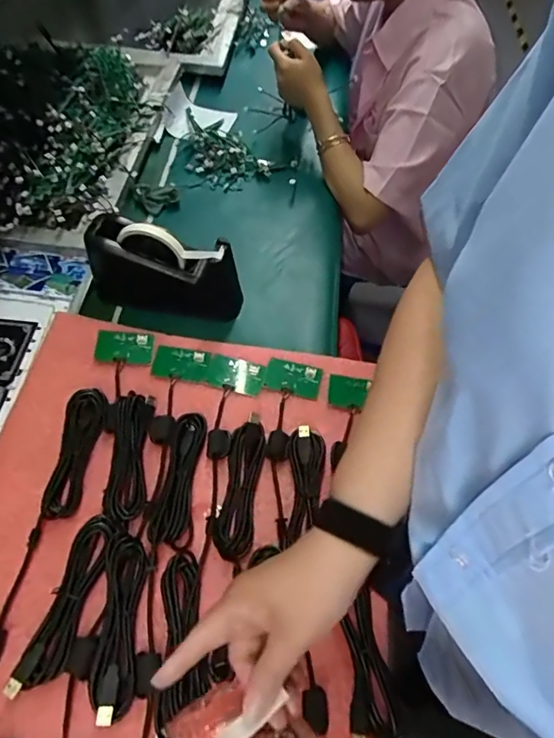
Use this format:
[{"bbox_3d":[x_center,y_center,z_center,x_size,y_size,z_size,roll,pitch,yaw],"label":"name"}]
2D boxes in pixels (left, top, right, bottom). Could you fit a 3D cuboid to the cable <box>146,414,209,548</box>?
[{"bbox_3d":[-0.107,0.115,0.534,0.045,0.016,0.145,3,58,-1],"label":"cable"}]

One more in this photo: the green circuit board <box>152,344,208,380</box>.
[{"bbox_3d":[-0.121,-0.007,0.622,0.065,0.004,0.042,10,66,-2],"label":"green circuit board"}]

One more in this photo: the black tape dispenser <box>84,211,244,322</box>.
[{"bbox_3d":[-0.148,-0.134,0.657,0.205,0.094,0.069,15,59,3],"label":"black tape dispenser"}]

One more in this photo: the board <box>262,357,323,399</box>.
[{"bbox_3d":[0.020,0.010,0.616,0.069,0.006,0.041,14,59,6],"label":"board"}]

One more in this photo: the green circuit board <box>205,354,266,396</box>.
[{"bbox_3d":[-0.051,0.005,0.612,0.069,0.010,0.042,18,59,9],"label":"green circuit board"}]

